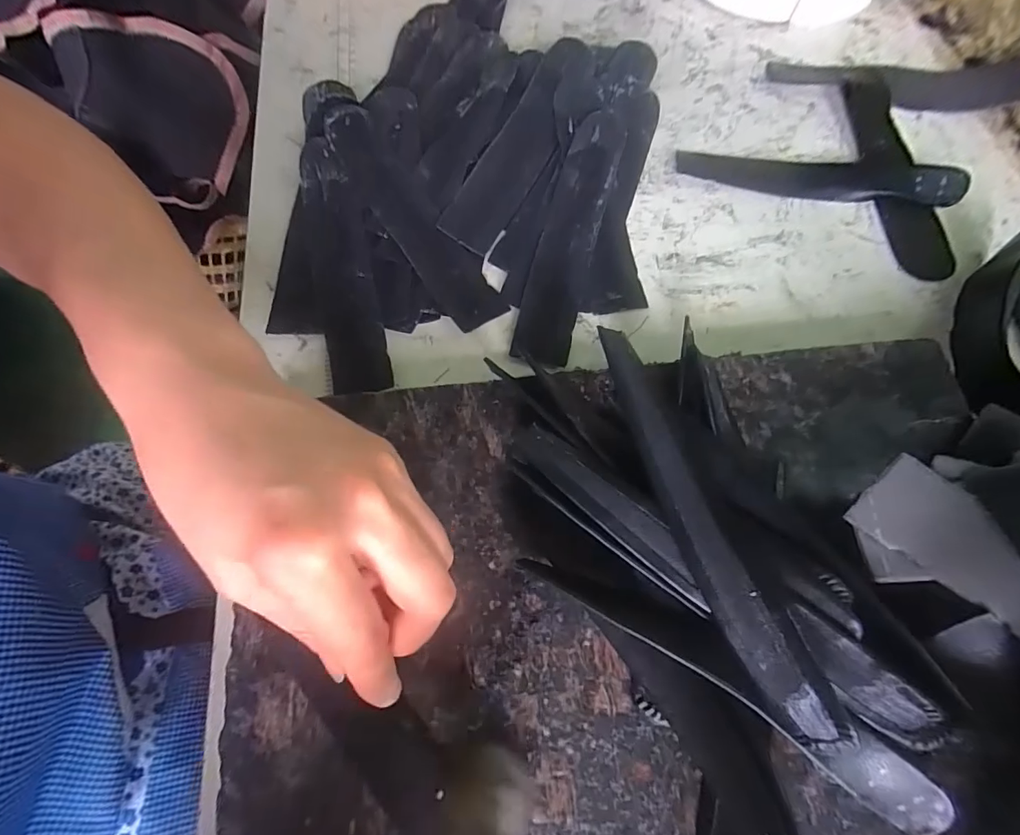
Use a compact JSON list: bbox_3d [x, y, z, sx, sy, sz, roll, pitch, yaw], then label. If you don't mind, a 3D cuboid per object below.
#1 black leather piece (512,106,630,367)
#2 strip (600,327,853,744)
[{"bbox_3d":[0.038,-0.116,0.294,0.034,0.005,0.179,14,76,7],"label":"black leather piece"},{"bbox_3d":[0.075,0.036,0.191,0.020,0.017,0.173,-17,70,-6],"label":"strip"}]

